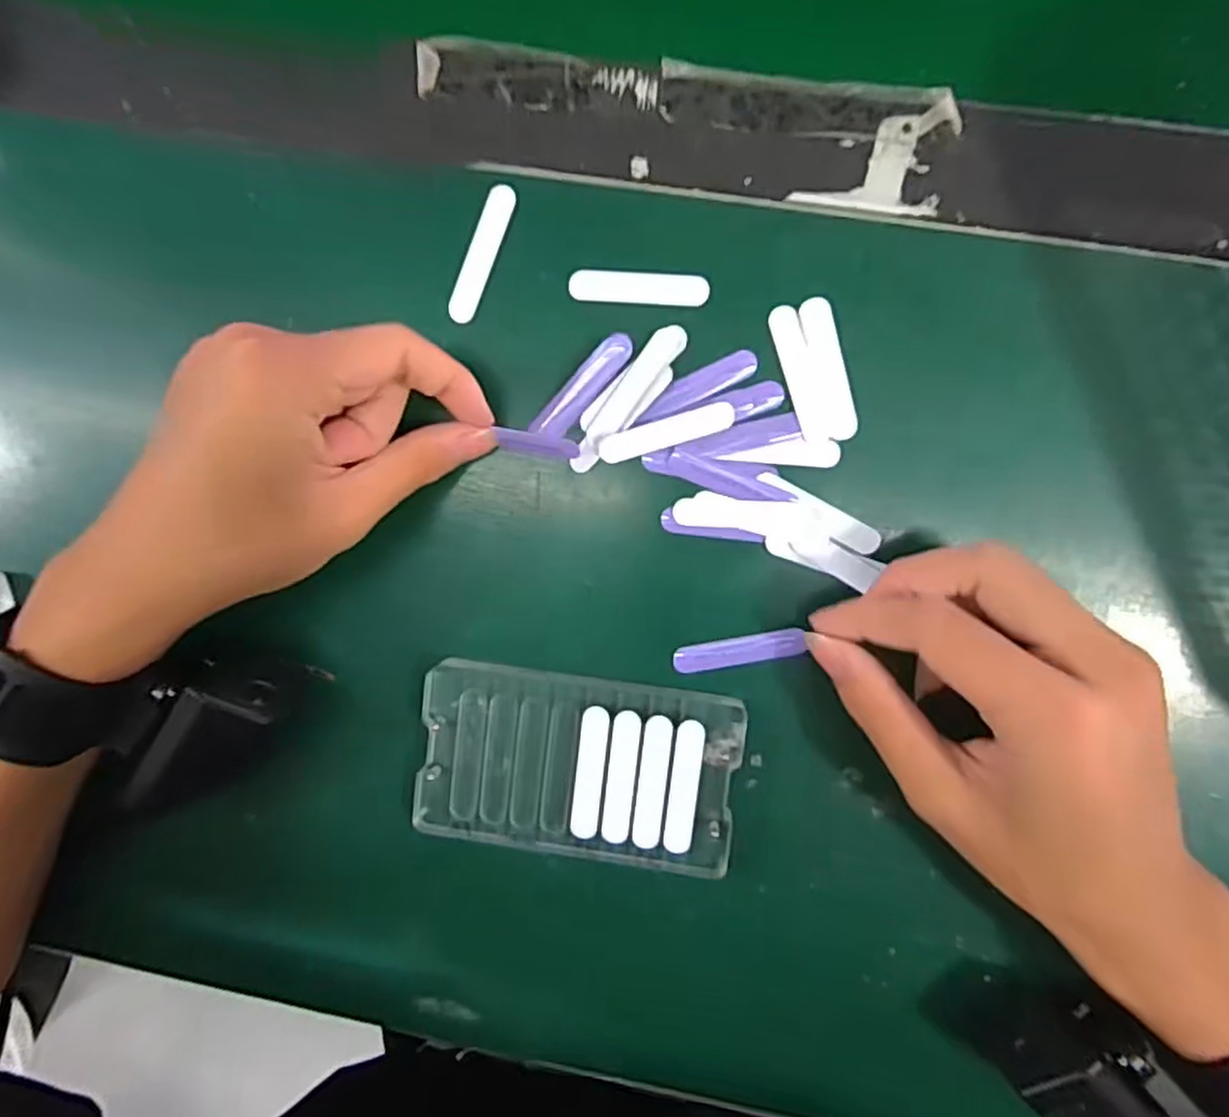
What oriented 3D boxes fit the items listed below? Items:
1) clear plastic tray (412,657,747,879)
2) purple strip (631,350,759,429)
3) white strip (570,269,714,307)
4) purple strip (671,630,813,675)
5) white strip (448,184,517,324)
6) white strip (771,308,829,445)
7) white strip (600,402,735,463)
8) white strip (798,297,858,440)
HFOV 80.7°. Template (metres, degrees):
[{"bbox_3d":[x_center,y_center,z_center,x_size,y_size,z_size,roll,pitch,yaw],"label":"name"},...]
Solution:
[{"bbox_3d":[-0.014,0.079,0.281,0.121,0.014,0.069,8,95,5],"label":"clear plastic tray"},{"bbox_3d":[0.029,-0.063,0.266,0.049,0.004,0.010,-25,92,7],"label":"purple strip"},{"bbox_3d":[0.009,-0.100,0.266,0.051,0.004,0.011,5,95,5],"label":"white strip"},{"bbox_3d":[0.048,0.036,0.276,0.049,0.004,0.011,-11,93,8],"label":"purple strip"},{"bbox_3d":[-0.050,-0.114,0.271,0.011,0.004,0.051,24,96,3],"label":"white strip"},{"bbox_3d":[0.067,-0.067,0.263,0.010,0.004,0.050,-17,93,7],"label":"white strip"},{"bbox_3d":[0.019,-0.047,0.269,0.050,0.004,0.011,-17,93,7],"label":"white strip"},{"bbox_3d":[0.078,-0.069,0.262,0.011,0.004,0.051,-15,93,6],"label":"white strip"}]

